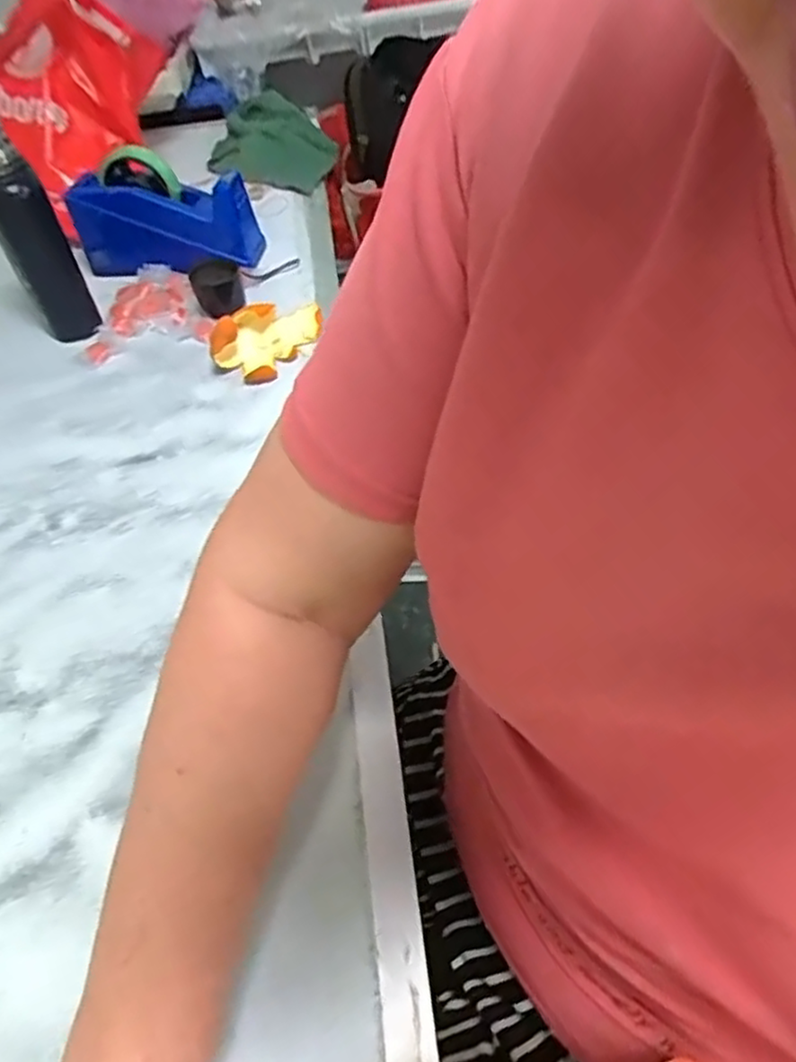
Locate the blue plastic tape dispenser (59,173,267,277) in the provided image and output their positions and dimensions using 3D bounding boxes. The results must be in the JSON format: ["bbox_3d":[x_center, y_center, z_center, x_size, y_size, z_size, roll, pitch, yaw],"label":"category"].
[{"bbox_3d":[-0.265,-0.345,0.786,0.208,0.092,0.071,-8,49,0],"label":"blue plastic tape dispenser"}]

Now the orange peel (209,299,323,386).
[{"bbox_3d":[-0.125,-0.195,0.684,0.061,0.047,0.118,24,56,25],"label":"orange peel"}]

